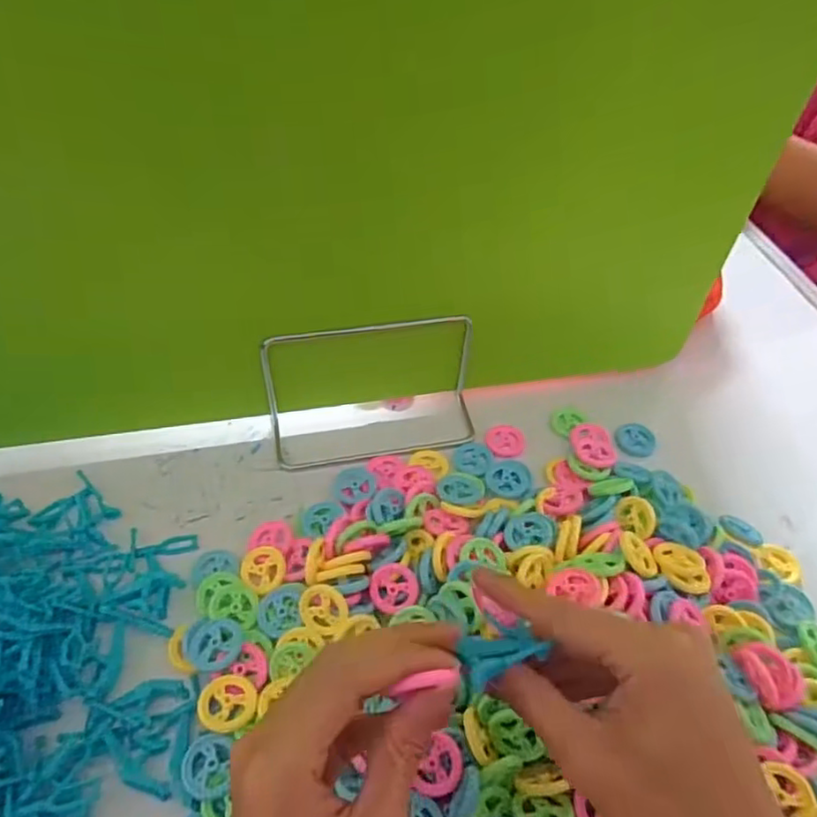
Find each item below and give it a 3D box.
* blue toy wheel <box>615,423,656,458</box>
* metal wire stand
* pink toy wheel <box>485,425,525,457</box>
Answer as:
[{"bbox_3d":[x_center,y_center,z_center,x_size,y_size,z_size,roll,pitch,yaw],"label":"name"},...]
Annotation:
[{"bbox_3d":[0.176,0.024,0.498,0.029,0.008,0.028,1,49,-1],"label":"blue toy wheel"},{"bbox_3d":[-0.021,-0.011,0.462,0.159,0.083,0.056,-8,50,-9],"label":"metal wire stand"},{"bbox_3d":[0.074,0.025,0.491,0.029,0.004,0.027,1,49,-1],"label":"pink toy wheel"}]

